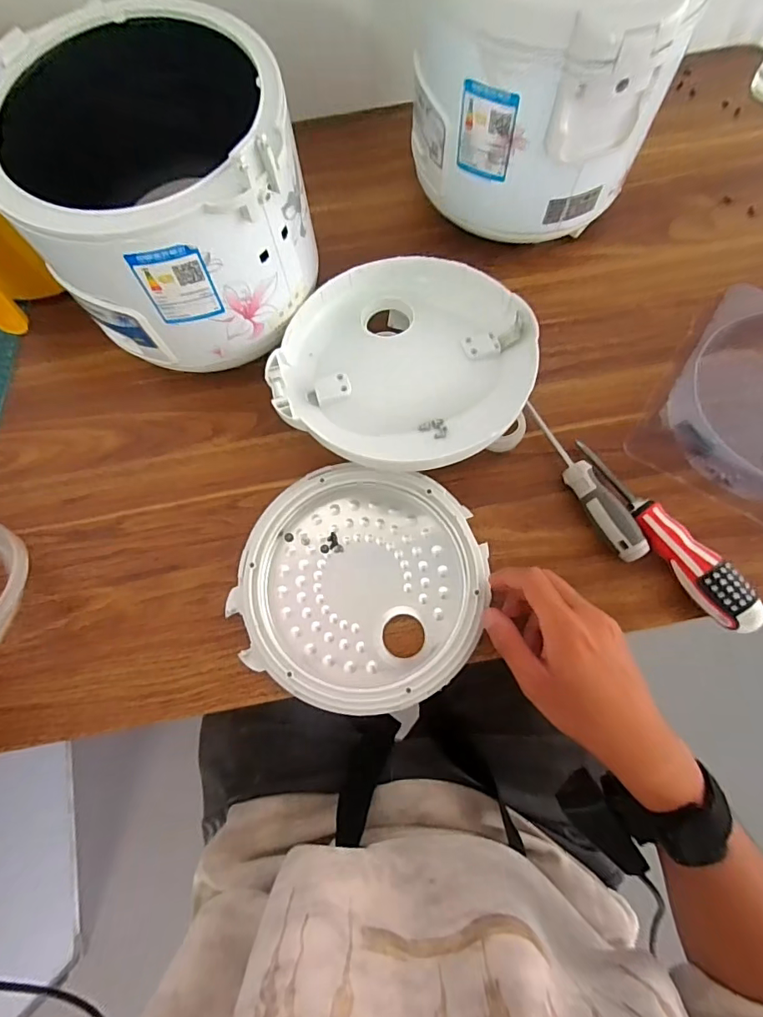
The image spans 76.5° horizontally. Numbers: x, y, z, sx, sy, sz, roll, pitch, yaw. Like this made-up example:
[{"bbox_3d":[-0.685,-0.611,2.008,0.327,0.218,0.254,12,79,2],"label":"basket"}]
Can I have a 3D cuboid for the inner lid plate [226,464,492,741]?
[{"bbox_3d":[-0.016,0.058,0.390,0.190,0.021,0.185,-1,73,2],"label":"inner lid plate"}]

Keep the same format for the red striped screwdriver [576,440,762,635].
[{"bbox_3d":[0.223,0.016,0.382,0.030,0.036,0.176,-28,74,-6],"label":"red striped screwdriver"}]

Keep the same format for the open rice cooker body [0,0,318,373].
[{"bbox_3d":[-0.164,-0.240,0.378,0.198,0.142,0.208,-27,74,-6],"label":"open rice cooker body"}]

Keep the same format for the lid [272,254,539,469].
[{"bbox_3d":[0.021,-0.124,0.424,0.208,0.061,0.192,-1,73,2],"label":"lid"}]

